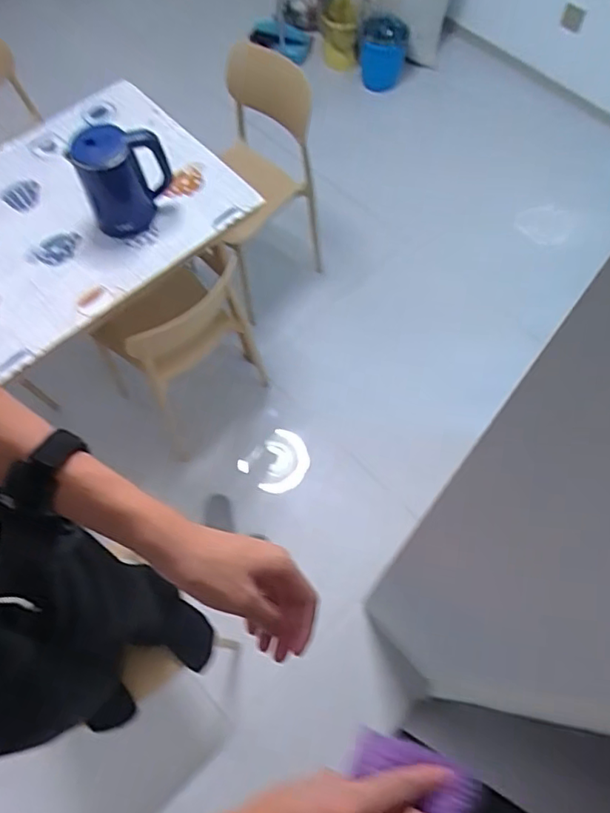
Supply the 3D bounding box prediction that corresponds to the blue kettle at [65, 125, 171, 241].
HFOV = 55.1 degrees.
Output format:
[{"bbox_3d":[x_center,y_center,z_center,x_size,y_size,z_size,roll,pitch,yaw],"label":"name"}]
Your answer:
[{"bbox_3d":[-0.401,-0.509,1.318,0.199,0.209,0.131,-20,68,-8],"label":"blue kettle"}]

